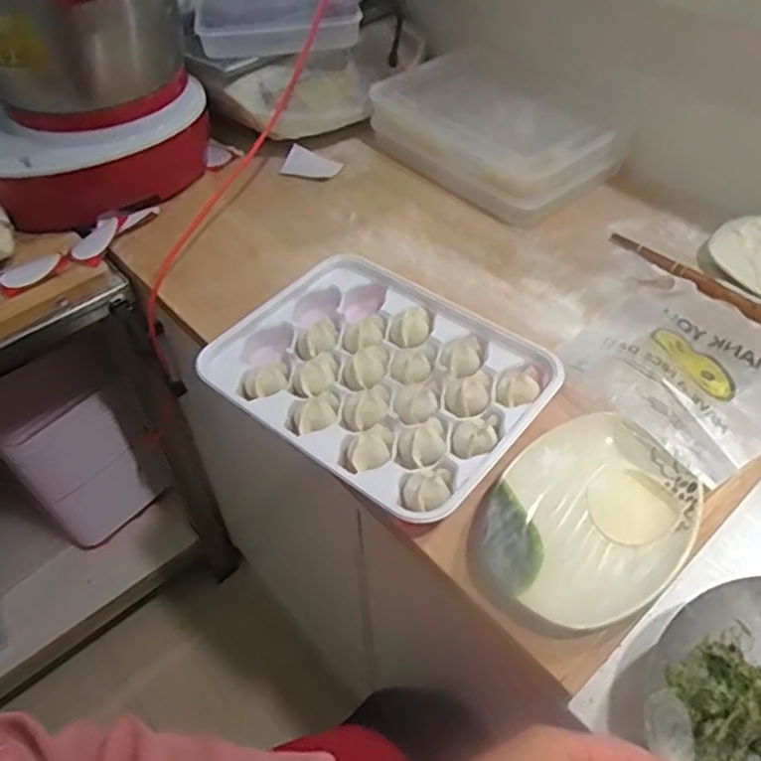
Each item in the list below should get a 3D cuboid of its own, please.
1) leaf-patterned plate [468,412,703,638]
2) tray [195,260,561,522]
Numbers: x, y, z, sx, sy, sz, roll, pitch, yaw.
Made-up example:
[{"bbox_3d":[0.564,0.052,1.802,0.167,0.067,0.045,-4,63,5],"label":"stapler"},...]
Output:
[{"bbox_3d":[0.159,0.108,0.518,0.193,0.020,0.136,-37,57,-27],"label":"leaf-patterned plate"},{"bbox_3d":[0.000,-0.007,0.619,0.282,0.034,0.216,31,56,26],"label":"tray"}]

